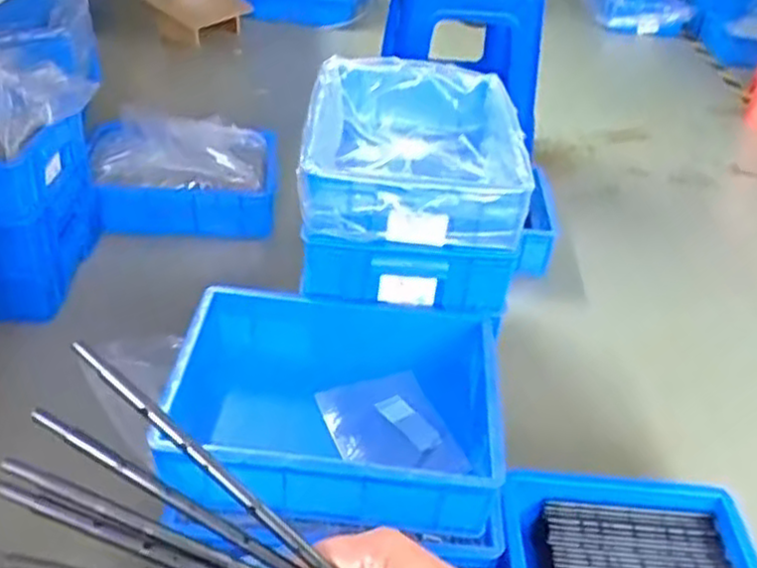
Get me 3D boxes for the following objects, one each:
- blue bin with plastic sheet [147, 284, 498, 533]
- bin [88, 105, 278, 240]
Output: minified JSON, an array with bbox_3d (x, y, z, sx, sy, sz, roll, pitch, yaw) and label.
[{"bbox_3d":[-0.056,0.167,1.051,0.407,0.140,0.341,6,36,0],"label":"blue bin with plastic sheet"},{"bbox_3d":[-0.443,-0.276,1.794,0.411,0.207,0.346,-1,36,-10],"label":"bin"}]

